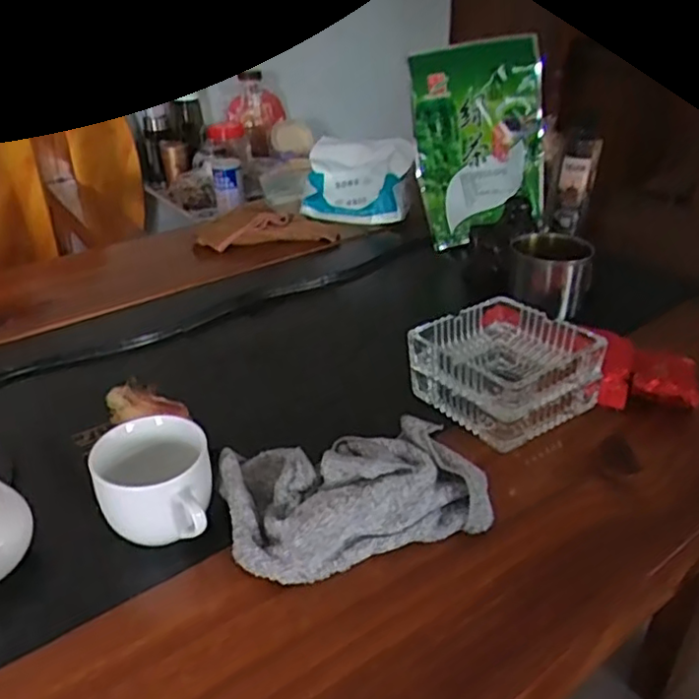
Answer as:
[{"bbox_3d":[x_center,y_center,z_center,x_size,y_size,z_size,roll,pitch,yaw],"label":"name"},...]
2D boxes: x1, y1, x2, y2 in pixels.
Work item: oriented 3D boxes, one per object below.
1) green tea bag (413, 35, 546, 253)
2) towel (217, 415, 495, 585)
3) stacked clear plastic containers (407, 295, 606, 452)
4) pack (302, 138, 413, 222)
[{"bbox_3d":[0.178,-0.272,0.878,0.171,0.248,0.058,-8,19,1],"label":"green tea bag"},{"bbox_3d":[0.002,0.095,0.467,0.172,0.050,0.107,-10,32,-15],"label":"towel"},{"bbox_3d":[0.132,0.021,0.570,0.117,0.077,0.119,-20,36,-30],"label":"stacked clear plastic containers"},{"bbox_3d":[0.011,-0.245,0.985,0.164,0.116,0.061,9,32,16],"label":"pack"}]

